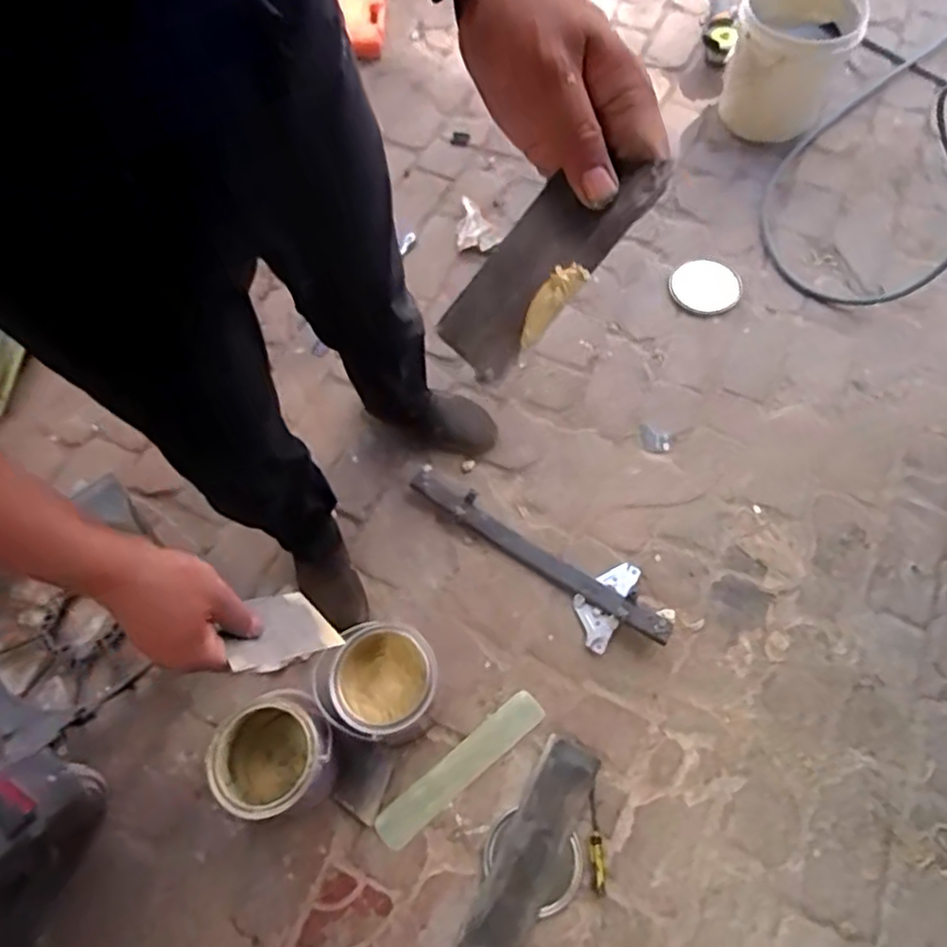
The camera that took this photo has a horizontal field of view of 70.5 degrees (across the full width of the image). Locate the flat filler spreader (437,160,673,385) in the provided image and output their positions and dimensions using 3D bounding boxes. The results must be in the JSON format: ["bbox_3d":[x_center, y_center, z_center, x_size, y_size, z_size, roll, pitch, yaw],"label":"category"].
[{"bbox_3d":[0.035,-0.110,0.351,0.127,0.012,0.072,-49,46,7],"label":"flat filler spreader"}]

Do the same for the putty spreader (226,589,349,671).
[{"bbox_3d":[-0.179,0.139,0.599,0.074,0.124,0.008,43,108,22],"label":"putty spreader"}]

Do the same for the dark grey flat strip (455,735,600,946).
[{"bbox_3d":[0.080,0.584,1.007,0.084,0.013,0.359,24,69,14],"label":"dark grey flat strip"}]

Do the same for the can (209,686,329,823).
[{"bbox_3d":[-0.295,0.425,1.021,0.169,0.142,0.156,-1,65,3],"label":"can"}]

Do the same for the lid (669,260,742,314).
[{"bbox_3d":[0.512,-0.413,1.475,0.150,0.026,0.128,-9,65,0],"label":"lid"}]

